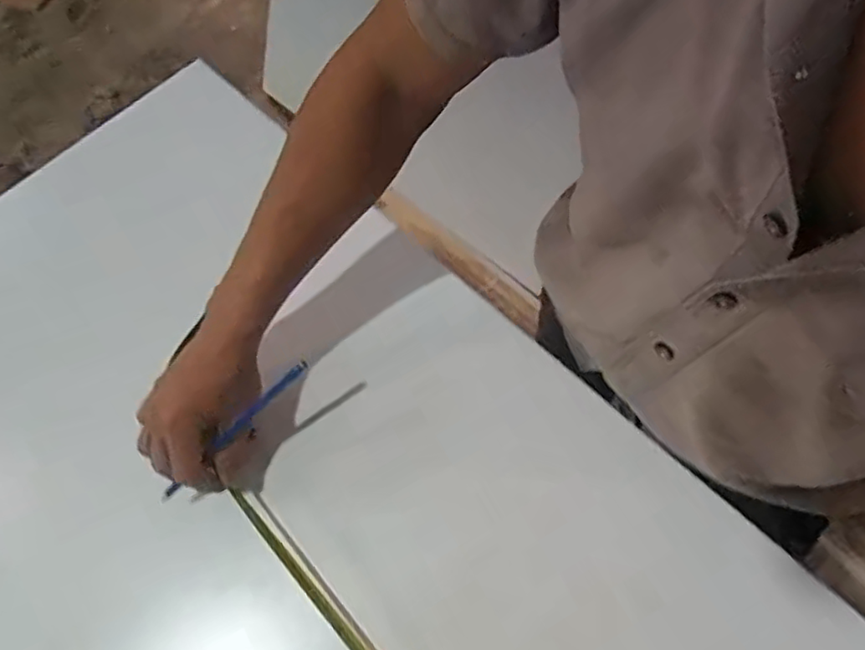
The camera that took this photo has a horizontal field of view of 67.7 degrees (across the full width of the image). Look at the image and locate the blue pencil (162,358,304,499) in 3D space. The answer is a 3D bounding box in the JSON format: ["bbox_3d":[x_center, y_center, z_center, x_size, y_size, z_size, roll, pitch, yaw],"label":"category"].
[{"bbox_3d":[-0.165,0.089,0.531,0.171,0.015,0.009,-43,66,8],"label":"blue pencil"}]

